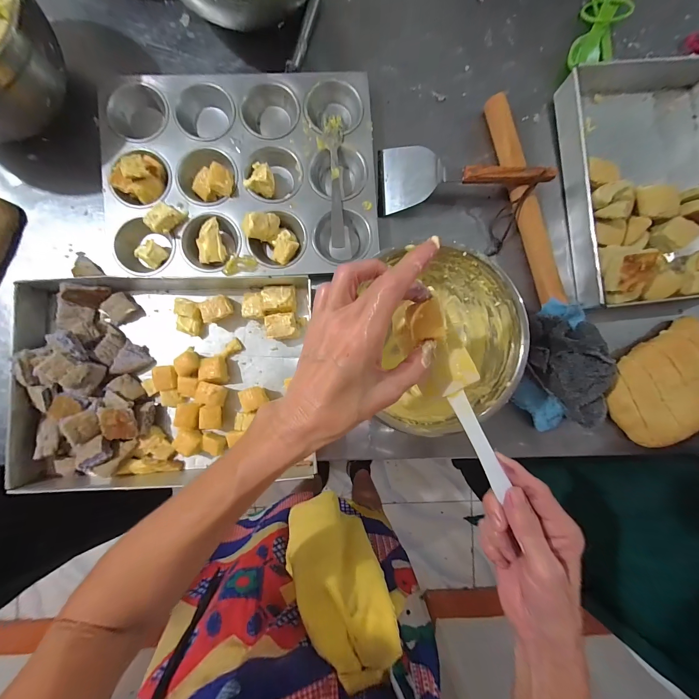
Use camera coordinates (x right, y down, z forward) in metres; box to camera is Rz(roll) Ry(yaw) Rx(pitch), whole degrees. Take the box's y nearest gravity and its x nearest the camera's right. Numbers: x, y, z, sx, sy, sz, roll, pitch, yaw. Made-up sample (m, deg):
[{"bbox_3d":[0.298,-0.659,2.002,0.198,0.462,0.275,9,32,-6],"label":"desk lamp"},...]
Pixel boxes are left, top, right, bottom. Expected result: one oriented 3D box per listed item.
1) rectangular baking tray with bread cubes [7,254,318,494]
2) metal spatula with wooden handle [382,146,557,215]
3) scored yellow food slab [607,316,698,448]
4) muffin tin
[{"bbox_3d":[-0.216,0.034,0.372,0.327,0.046,0.250,0,86,-2],"label":"rectangular baking tray with bread cubes"},{"bbox_3d":[0.149,-0.228,0.407,0.214,0.042,0.085,-2,87,-2],"label":"metal spatula with wooden handle"},{"bbox_3d":[0.414,0.044,0.400,0.152,0.031,0.113,-33,88,-4],"label":"scored yellow food slab"},{"bbox_3d":[-0.136,-0.215,0.397,0.336,0.049,0.254,-3,86,-2],"label":"muffin tin"}]

